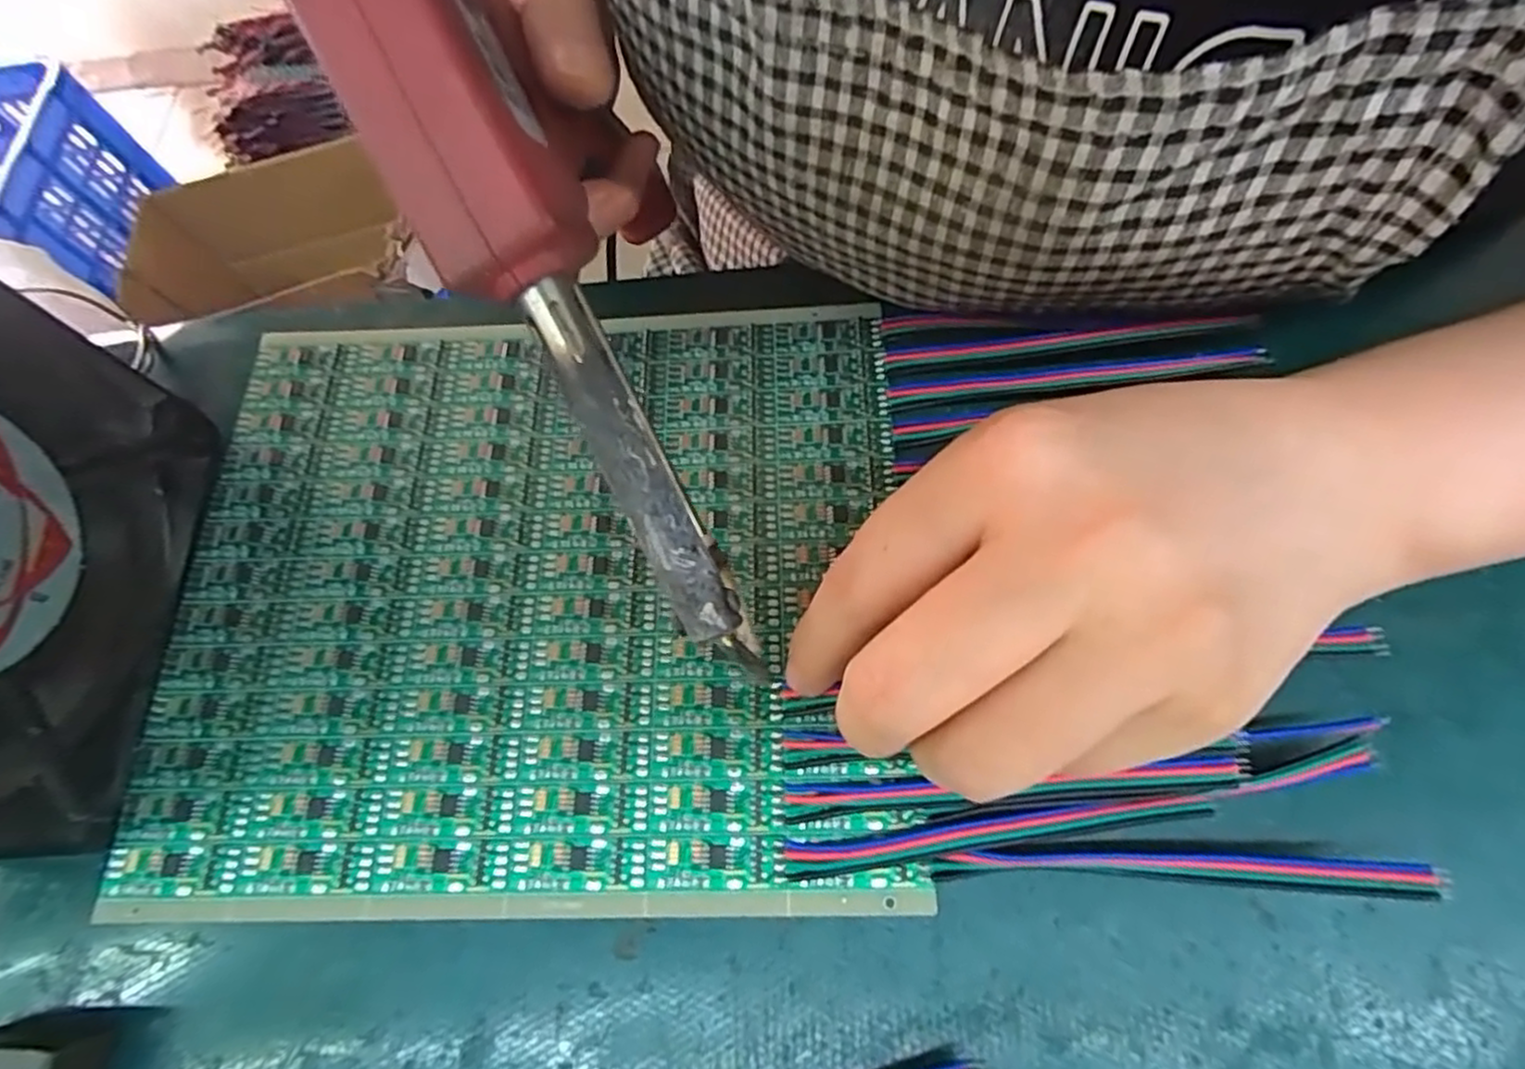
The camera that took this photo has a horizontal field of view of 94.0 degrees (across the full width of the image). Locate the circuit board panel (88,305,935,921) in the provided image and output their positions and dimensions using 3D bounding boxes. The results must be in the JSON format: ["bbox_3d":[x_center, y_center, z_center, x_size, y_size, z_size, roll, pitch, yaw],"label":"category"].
[{"bbox_3d":[-0.061,0.010,0.193,0.187,0.005,0.165,-1,67,2],"label":"circuit board panel"}]

